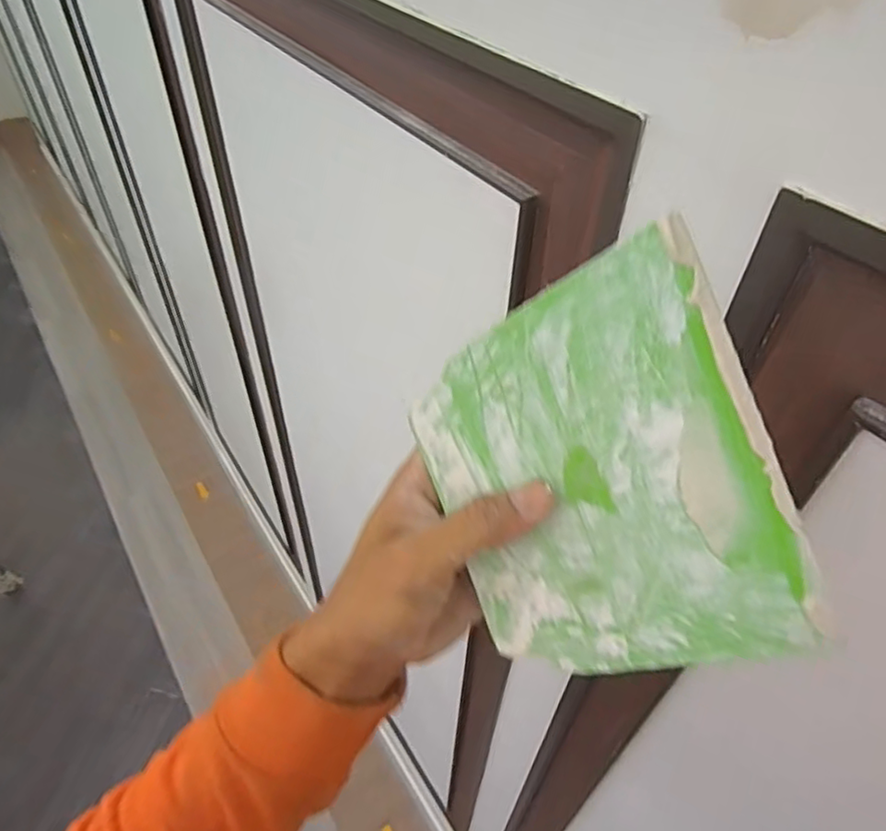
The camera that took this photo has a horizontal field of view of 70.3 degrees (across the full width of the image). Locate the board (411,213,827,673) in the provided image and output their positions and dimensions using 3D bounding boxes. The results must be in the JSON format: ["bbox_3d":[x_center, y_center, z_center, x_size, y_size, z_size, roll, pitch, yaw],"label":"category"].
[{"bbox_3d":[0.062,0.026,0.248,0.122,0.004,0.159,-21,90,12],"label":"board"}]

